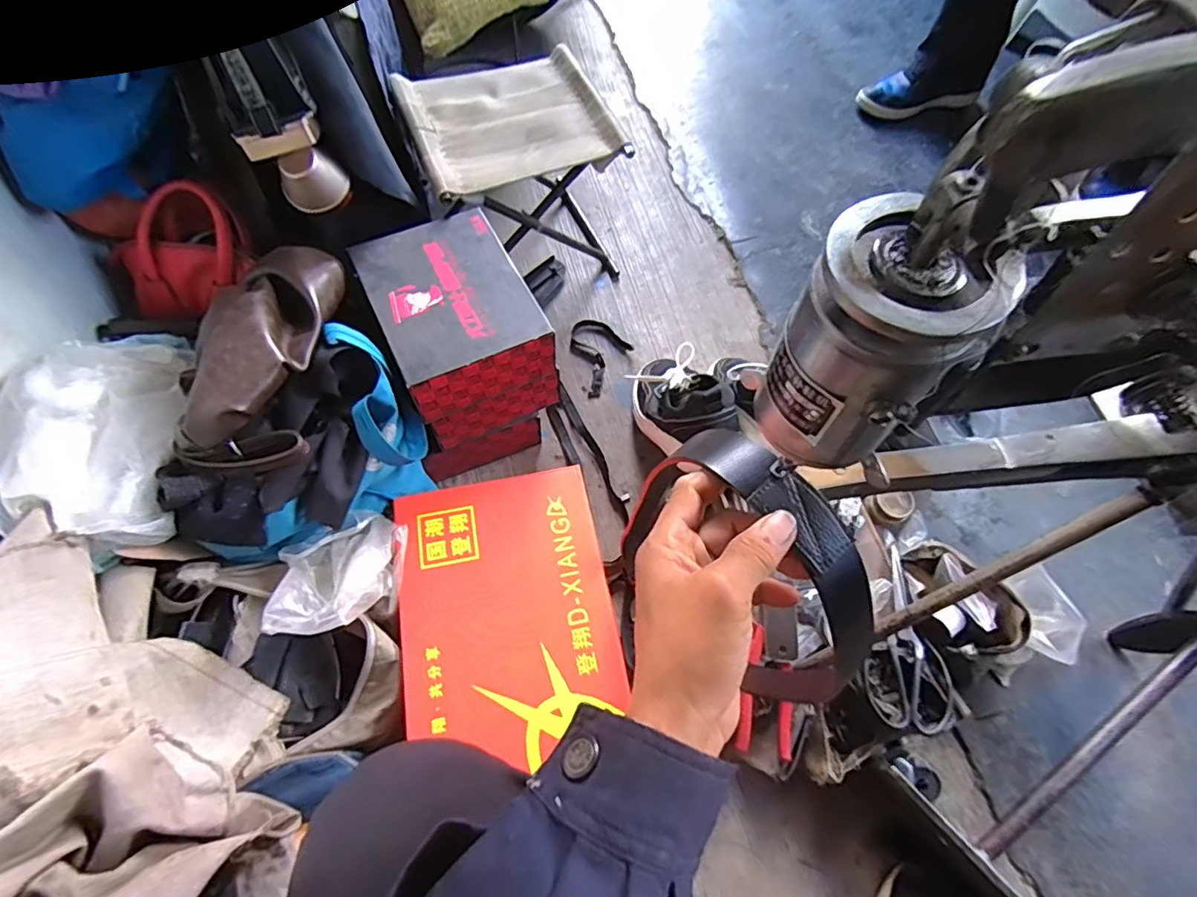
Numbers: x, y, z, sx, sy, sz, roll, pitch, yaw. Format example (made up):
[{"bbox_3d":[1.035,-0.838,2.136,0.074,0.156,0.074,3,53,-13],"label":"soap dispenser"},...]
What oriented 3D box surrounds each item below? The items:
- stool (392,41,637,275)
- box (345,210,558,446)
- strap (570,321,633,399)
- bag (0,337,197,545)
[{"bbox_3d":[-0.121,-0.390,0.855,0.255,0.247,0.213,-21,66,-11],"label":"stool"},{"bbox_3d":[-0.172,-0.147,0.708,0.164,0.152,0.209,-25,67,-13],"label":"box"},{"bbox_3d":[0.008,-0.147,0.881,0.087,0.015,0.125,-17,65,-9],"label":"strap"},{"bbox_3d":[-0.494,-0.031,0.568,0.145,0.085,0.271,-11,64,-7],"label":"bag"}]

